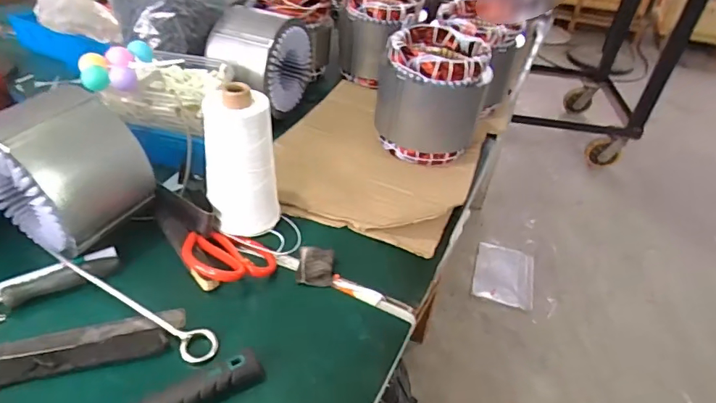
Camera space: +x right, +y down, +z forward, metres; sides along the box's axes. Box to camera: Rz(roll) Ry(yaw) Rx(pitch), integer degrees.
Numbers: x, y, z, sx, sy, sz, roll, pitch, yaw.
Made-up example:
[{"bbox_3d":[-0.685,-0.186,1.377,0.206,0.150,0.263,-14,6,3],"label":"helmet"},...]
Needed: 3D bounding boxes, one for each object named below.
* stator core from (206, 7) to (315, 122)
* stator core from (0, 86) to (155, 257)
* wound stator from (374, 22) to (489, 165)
[{"bbox_3d":[-0.151,-0.221,0.741,0.110,0.134,0.146,20,42,18],"label":"stator core"},{"bbox_3d":[-0.310,-0.026,0.505,0.129,0.146,0.107,24,43,22],"label":"stator core"},{"bbox_3d":[0.108,-0.158,0.690,0.146,0.147,0.126,16,41,14],"label":"wound stator"}]

